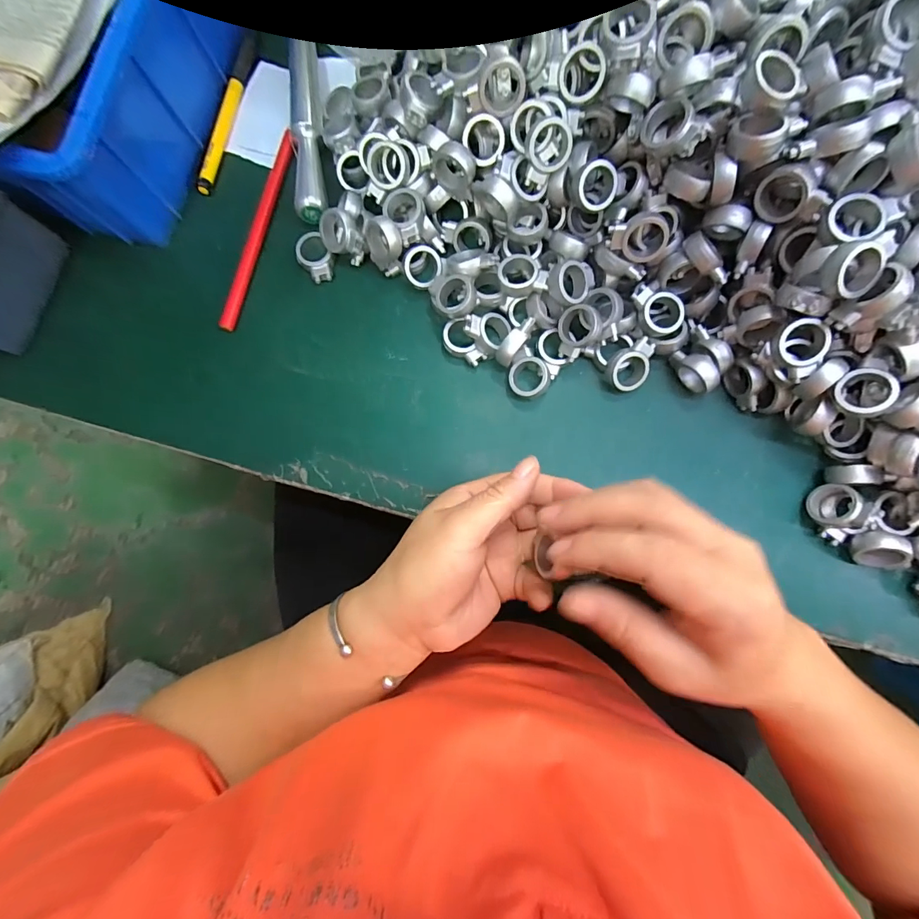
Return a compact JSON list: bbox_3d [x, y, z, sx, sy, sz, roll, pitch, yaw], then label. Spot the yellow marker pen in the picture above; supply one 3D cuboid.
[{"bbox_3d":[-0.171,-0.252,0.315,0.010,0.011,0.125,13,83,4],"label":"yellow marker pen"}]

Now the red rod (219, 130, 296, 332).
[{"bbox_3d":[-0.141,-0.160,0.300,0.013,0.009,0.148,16,83,4],"label":"red rod"}]

